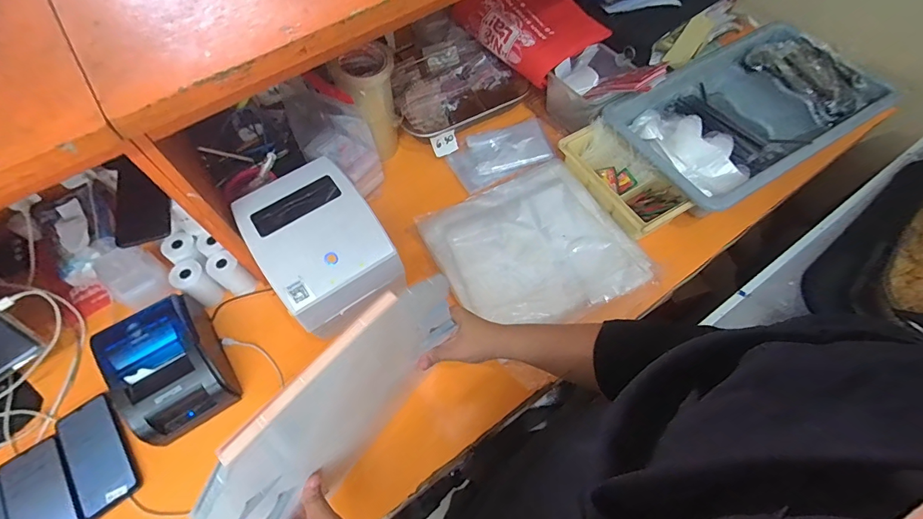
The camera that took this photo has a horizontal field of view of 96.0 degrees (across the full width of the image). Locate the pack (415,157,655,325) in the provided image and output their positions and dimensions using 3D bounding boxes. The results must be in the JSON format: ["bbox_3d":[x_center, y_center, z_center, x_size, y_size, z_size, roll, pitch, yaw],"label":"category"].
[{"bbox_3d":[0.122,-0.026,0.722,0.310,0.030,0.286,-25,64,-11],"label":"pack"}]

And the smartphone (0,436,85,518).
[{"bbox_3d":[-0.575,0.327,0.566,0.077,0.015,0.163,-39,67,-17],"label":"smartphone"}]

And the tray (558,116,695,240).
[{"bbox_3d":[0.285,-0.149,0.747,0.098,0.051,0.234,-31,65,-14],"label":"tray"}]

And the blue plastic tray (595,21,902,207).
[{"bbox_3d":[0.531,-0.287,0.795,0.485,0.076,0.294,-30,65,-13],"label":"blue plastic tray"}]

